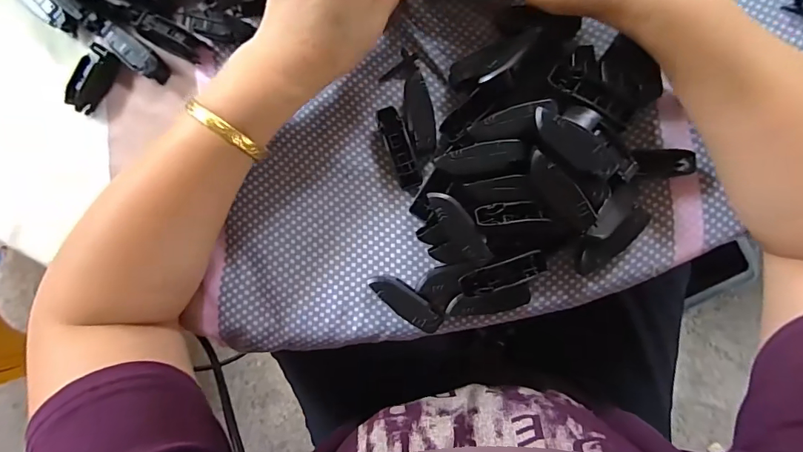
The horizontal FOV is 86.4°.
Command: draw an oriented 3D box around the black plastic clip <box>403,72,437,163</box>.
[{"bbox_3d":[0.013,-0.073,0.289,0.019,0.015,0.059,-9,88,4],"label":"black plastic clip"}]

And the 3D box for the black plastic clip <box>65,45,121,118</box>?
[{"bbox_3d":[-0.220,-0.104,0.304,0.018,0.017,0.046,36,91,4],"label":"black plastic clip"}]

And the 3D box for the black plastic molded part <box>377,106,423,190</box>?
[{"bbox_3d":[-0.001,-0.052,0.289,0.016,0.016,0.055,-20,87,3],"label":"black plastic molded part"}]

